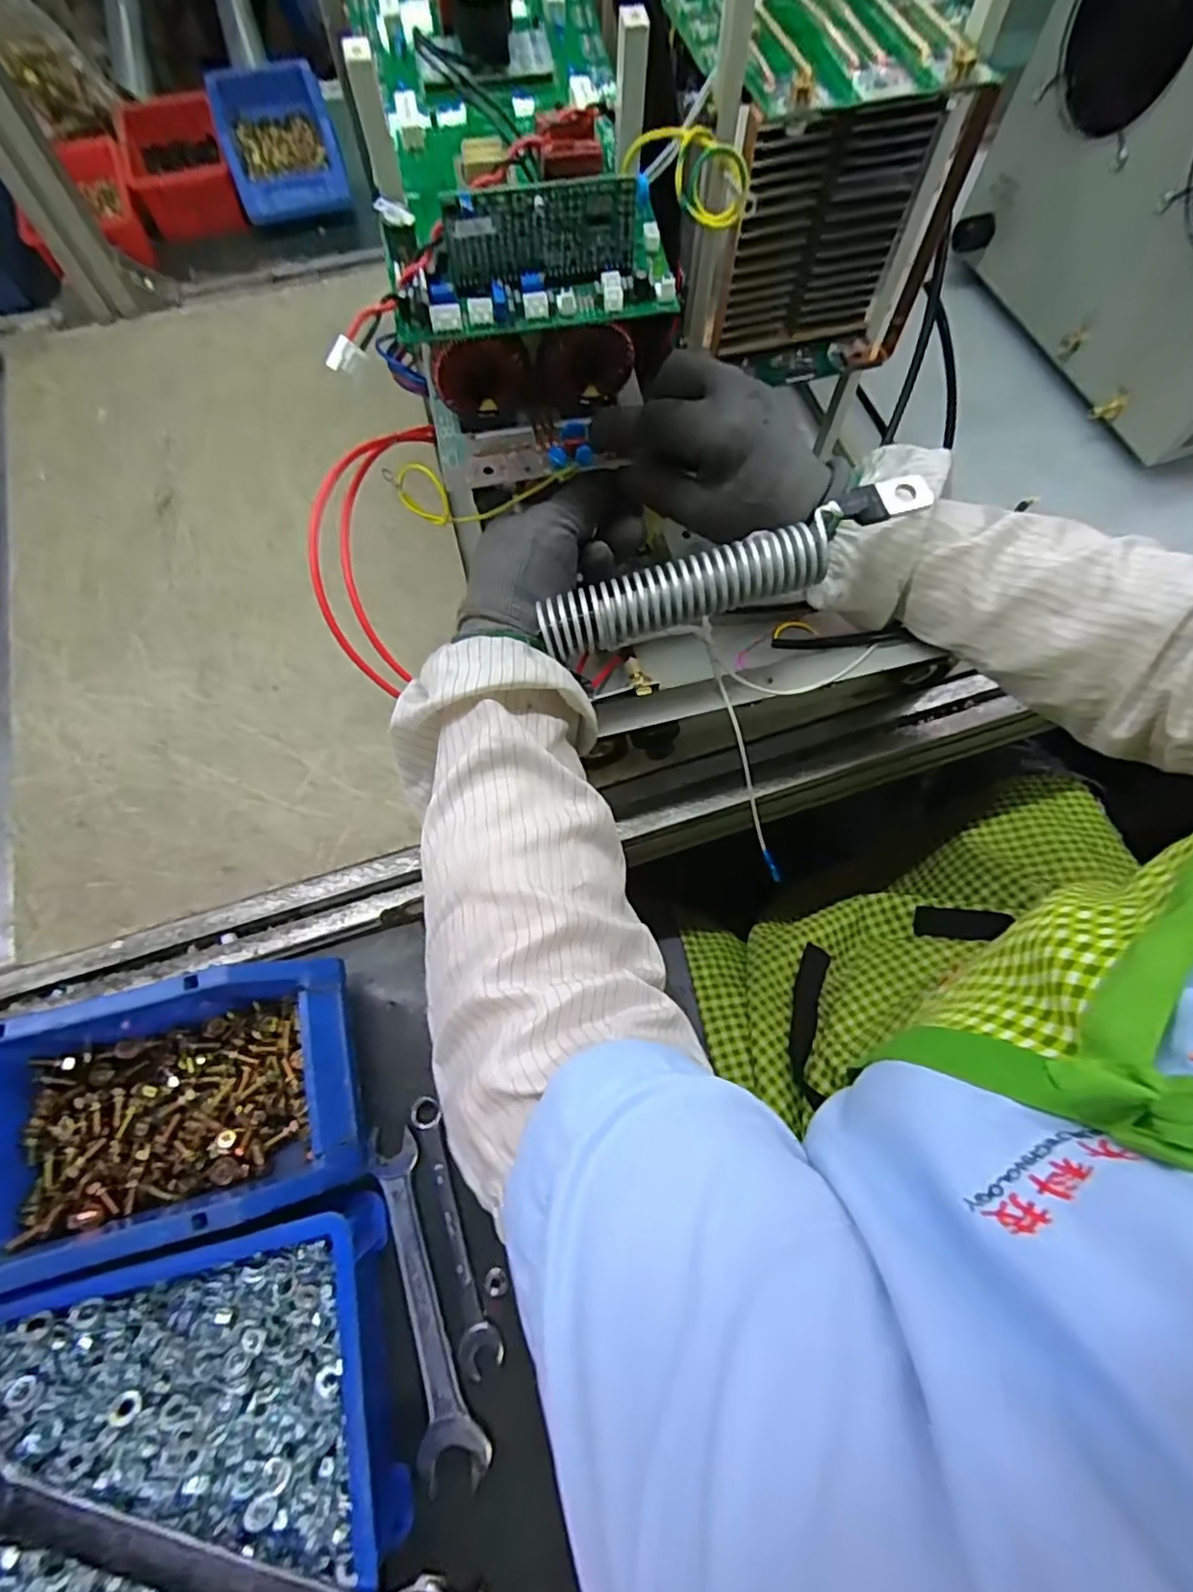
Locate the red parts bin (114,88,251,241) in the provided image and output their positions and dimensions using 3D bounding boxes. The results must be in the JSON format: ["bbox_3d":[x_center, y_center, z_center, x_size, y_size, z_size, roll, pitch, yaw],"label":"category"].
[{"bbox_3d":[-0.412,-0.618,0.641,0.093,0.055,0.143,-19,69,-8],"label":"red parts bin"}]

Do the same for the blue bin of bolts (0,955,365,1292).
[{"bbox_3d":[-0.221,0.161,0.328,0.185,0.085,0.114,-12,69,-5],"label":"blue bin of bolts"}]

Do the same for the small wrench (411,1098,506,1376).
[{"bbox_3d":[-0.077,0.228,0.339,0.020,0.010,0.129,-19,70,-8],"label":"small wrench"}]

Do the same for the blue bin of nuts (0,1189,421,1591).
[{"bbox_3d":[-0.192,0.282,0.282,0.204,0.065,0.145,-11,69,-5],"label":"blue bin of nuts"}]

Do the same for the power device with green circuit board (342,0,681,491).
[{"bbox_3d":[-0.045,-0.293,0.333,0.117,0.144,0.202,-10,69,-5],"label":"power device with green circuit board"}]

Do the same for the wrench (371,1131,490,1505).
[{"bbox_3d":[-0.089,0.253,0.326,0.029,0.009,0.153,-19,69,-8],"label":"wrench"}]

